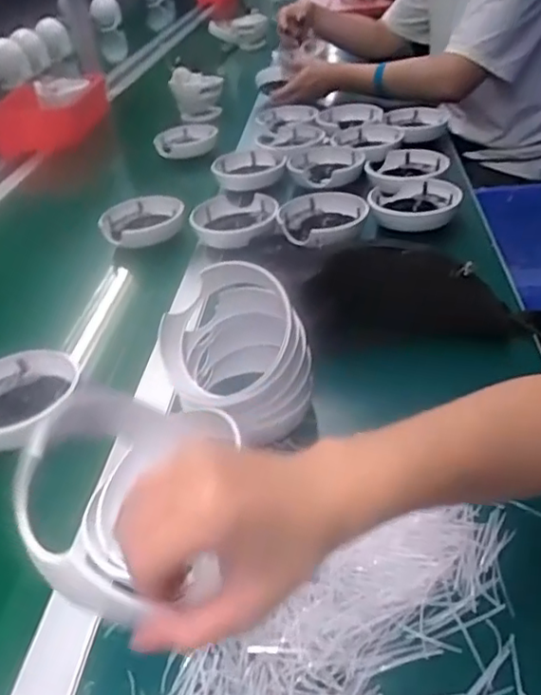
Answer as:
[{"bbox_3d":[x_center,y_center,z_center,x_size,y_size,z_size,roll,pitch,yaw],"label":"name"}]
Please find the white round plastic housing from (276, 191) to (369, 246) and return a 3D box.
[{"bbox_3d":[0.069,-0.170,0.822,0.108,0.036,0.117,-6,36,4],"label":"white round plastic housing"}]

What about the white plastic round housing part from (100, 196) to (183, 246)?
[{"bbox_3d":[-0.187,-0.188,0.897,0.113,0.030,0.122,-6,36,4],"label":"white plastic round housing part"}]

